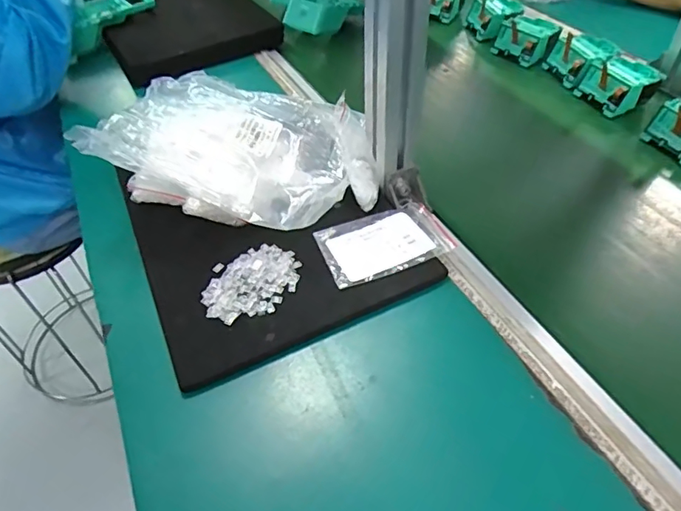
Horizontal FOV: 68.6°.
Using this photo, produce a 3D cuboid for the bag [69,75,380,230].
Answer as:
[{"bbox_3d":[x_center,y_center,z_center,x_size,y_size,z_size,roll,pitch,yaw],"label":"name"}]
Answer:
[{"bbox_3d":[-0.101,-0.118,0.535,0.286,0.080,0.216,11,47,12],"label":"bag"}]

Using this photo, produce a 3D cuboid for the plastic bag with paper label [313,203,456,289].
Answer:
[{"bbox_3d":[0.043,-0.014,0.483,0.122,0.008,0.079,-16,47,-14],"label":"plastic bag with paper label"}]

